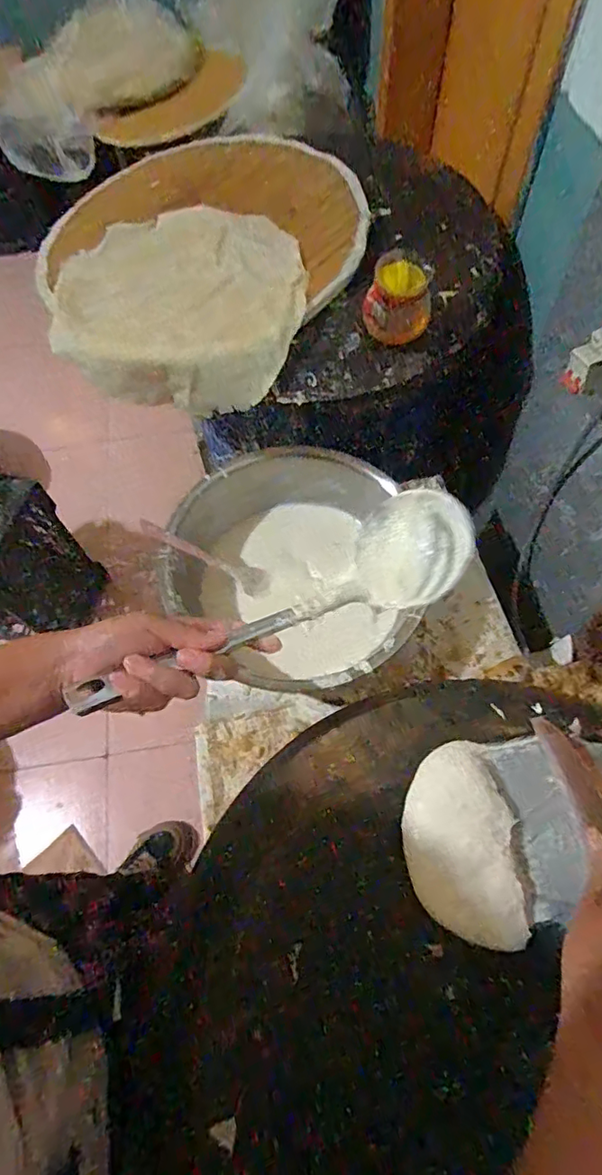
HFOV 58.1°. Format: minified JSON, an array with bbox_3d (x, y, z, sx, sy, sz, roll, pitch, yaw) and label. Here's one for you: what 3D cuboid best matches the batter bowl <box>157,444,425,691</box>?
[{"bbox_3d":[-0.029,-0.022,0.866,0.342,0.149,0.379,-8,65,-2],"label":"batter bowl"}]

